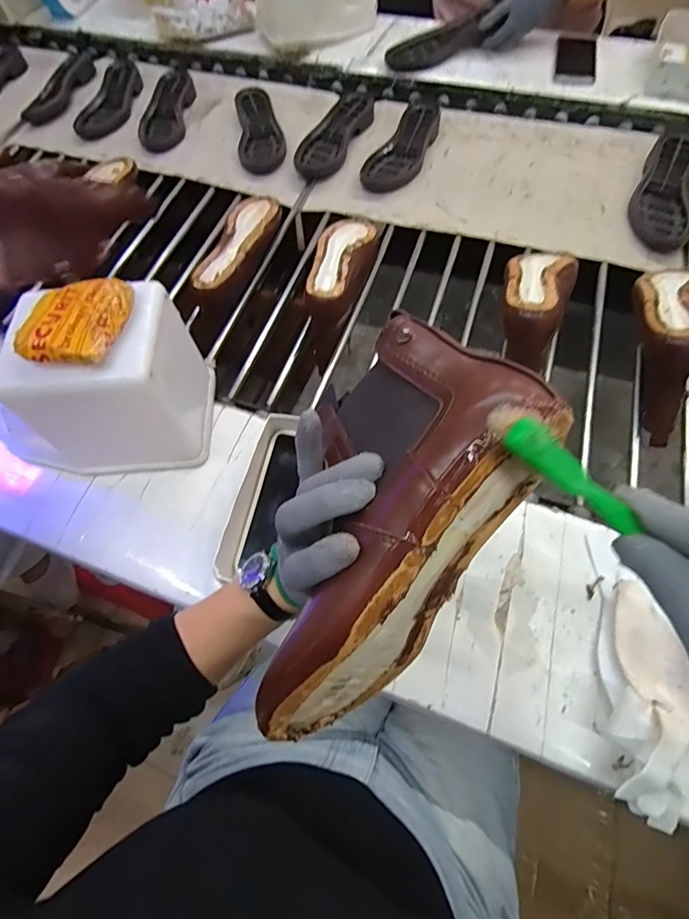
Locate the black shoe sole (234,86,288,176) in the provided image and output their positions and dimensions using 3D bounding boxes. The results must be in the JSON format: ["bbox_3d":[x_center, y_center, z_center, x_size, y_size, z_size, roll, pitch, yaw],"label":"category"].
[{"bbox_3d":[-0.167,-0.639,0.894,0.086,0.029,0.241,-11,63,-4],"label":"black shoe sole"}]

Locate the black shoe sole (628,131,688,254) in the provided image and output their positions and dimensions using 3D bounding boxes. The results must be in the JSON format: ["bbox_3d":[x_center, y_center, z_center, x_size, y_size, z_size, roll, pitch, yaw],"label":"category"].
[{"bbox_3d":[0.541,-0.457,0.762,0.093,0.031,0.291,23,66,13],"label":"black shoe sole"}]

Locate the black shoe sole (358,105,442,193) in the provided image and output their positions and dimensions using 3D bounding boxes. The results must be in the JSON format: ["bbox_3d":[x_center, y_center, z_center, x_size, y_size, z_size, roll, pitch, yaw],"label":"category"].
[{"bbox_3d":[0.110,-0.569,0.837,0.088,0.033,0.214,25,66,14],"label":"black shoe sole"}]

